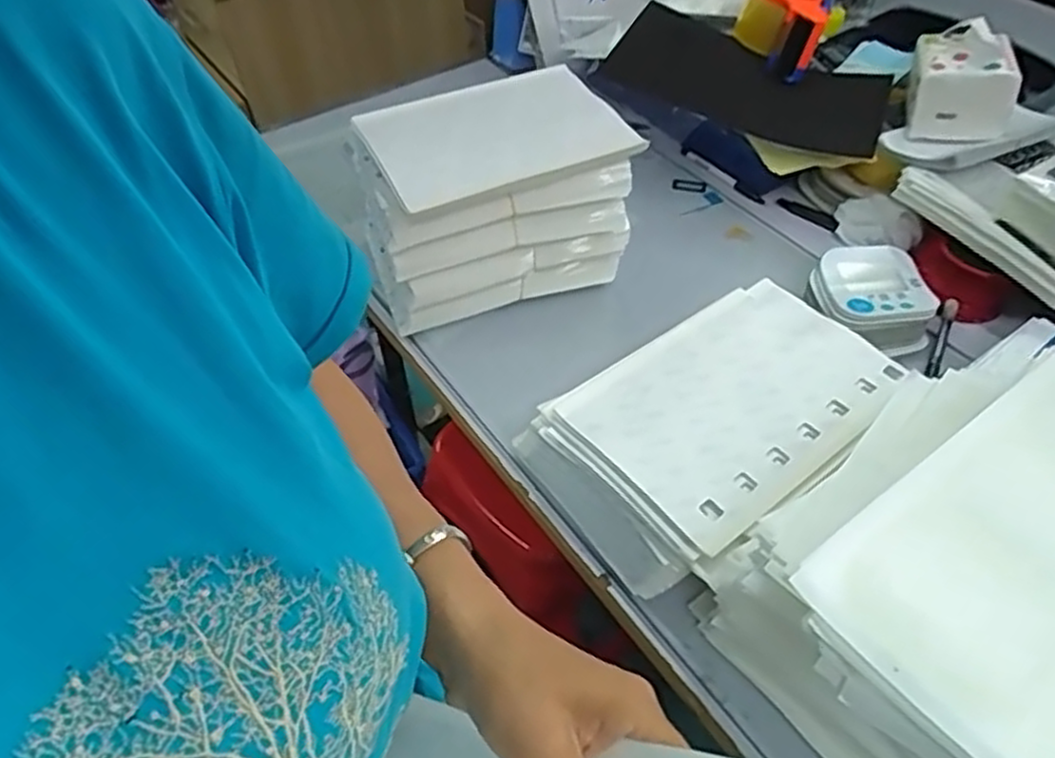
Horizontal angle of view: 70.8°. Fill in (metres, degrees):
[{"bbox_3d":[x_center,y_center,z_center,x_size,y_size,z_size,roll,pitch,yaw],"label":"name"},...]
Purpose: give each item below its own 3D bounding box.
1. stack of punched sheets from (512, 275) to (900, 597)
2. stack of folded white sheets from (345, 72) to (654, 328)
[{"bbox_3d":[0.157,0.032,0.608,0.280,0.053,0.184,-29,54,-21],"label":"stack of punched sheets"},{"bbox_3d":[-0.033,-0.176,0.722,0.226,0.148,0.154,-17,50,-12],"label":"stack of folded white sheets"}]

